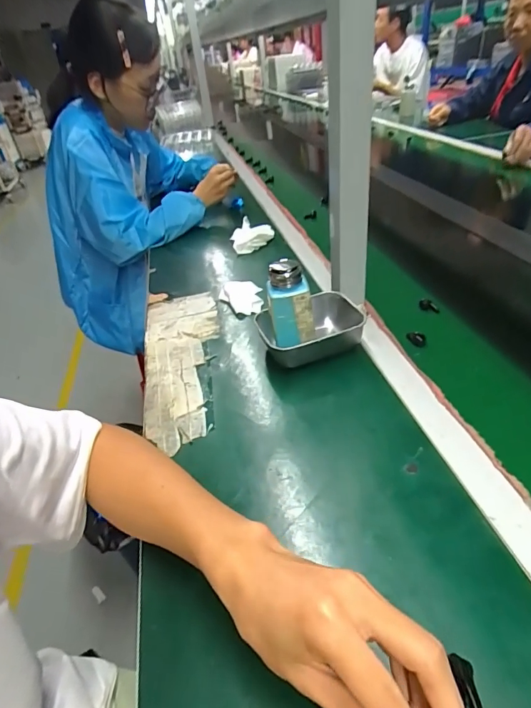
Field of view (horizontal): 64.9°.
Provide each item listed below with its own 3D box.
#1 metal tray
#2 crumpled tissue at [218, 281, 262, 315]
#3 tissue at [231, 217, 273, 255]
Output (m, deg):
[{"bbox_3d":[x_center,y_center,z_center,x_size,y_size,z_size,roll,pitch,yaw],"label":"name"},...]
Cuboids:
[{"bbox_3d":[0.067,-0.030,0.579,0.149,0.052,0.113,-15,37,-7],"label":"metal tray"},{"bbox_3d":[-0.042,-0.097,0.722,0.069,0.018,0.102,-13,37,-6],"label":"crumpled tissue"},{"bbox_3d":[-0.037,-0.259,0.913,0.089,0.039,0.075,-31,42,-27],"label":"tissue"}]

